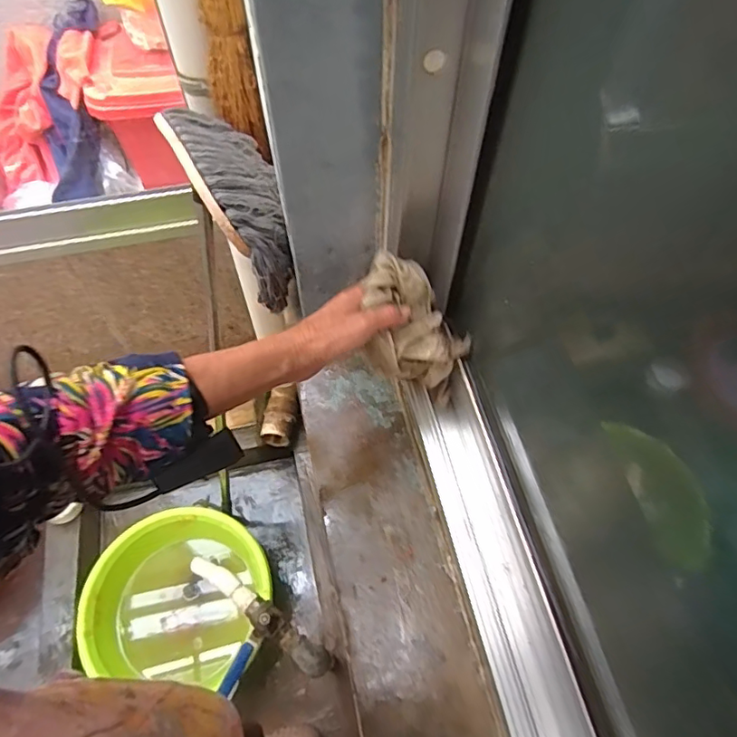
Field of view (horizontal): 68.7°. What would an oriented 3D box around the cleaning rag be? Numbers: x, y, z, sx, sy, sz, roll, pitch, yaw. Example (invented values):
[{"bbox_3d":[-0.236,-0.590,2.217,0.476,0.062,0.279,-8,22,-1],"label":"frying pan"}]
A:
[{"bbox_3d":[0.045,-0.042,0.516,0.093,0.105,0.080,-5,59,-4],"label":"cleaning rag"}]

